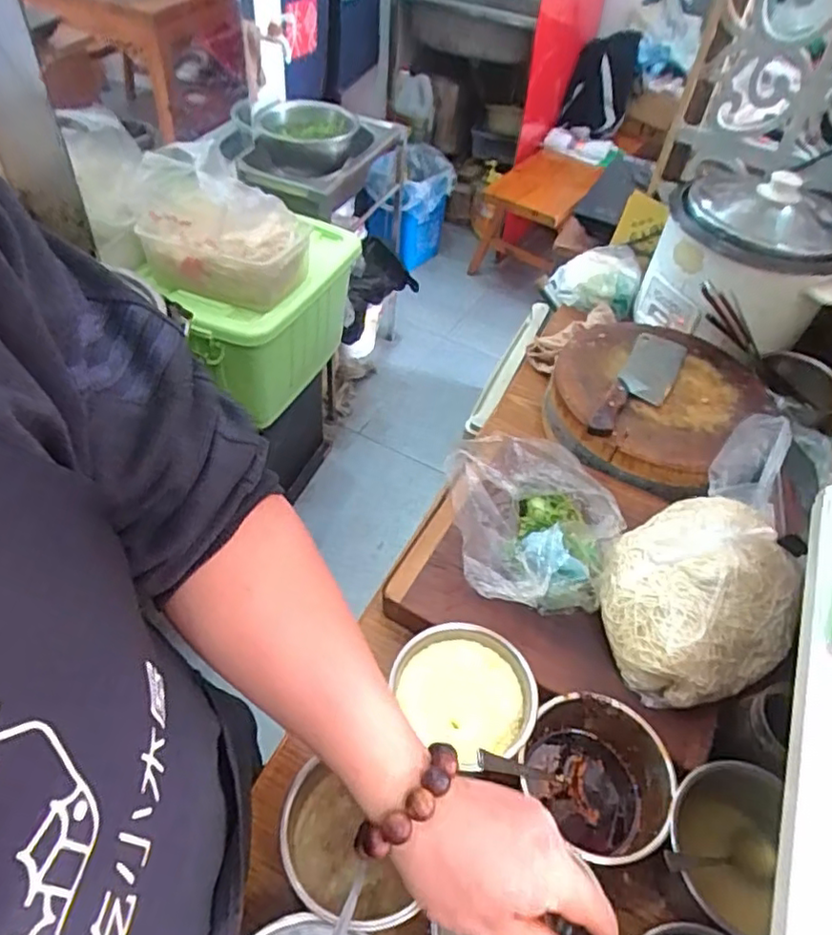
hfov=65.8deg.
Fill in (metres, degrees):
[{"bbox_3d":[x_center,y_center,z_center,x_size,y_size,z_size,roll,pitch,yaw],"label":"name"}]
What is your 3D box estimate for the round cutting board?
[{"bbox_3d":[0.333,-0.101,0.917,0.278,0.072,0.314,28,51,18],"label":"round cutting board"}]

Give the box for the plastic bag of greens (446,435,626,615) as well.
[{"bbox_3d":[0.117,0.066,0.684,0.175,0.107,0.177,16,49,7],"label":"plastic bag of greens"}]

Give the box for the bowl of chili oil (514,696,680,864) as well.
[{"bbox_3d":[0.159,0.283,0.586,0.125,0.082,0.126,3,48,-4],"label":"bowl of chili oil"}]

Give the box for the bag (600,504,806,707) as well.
[{"bbox_3d":[0.303,0.120,0.671,0.247,0.095,0.188,-27,56,-27],"label":"bag"}]

